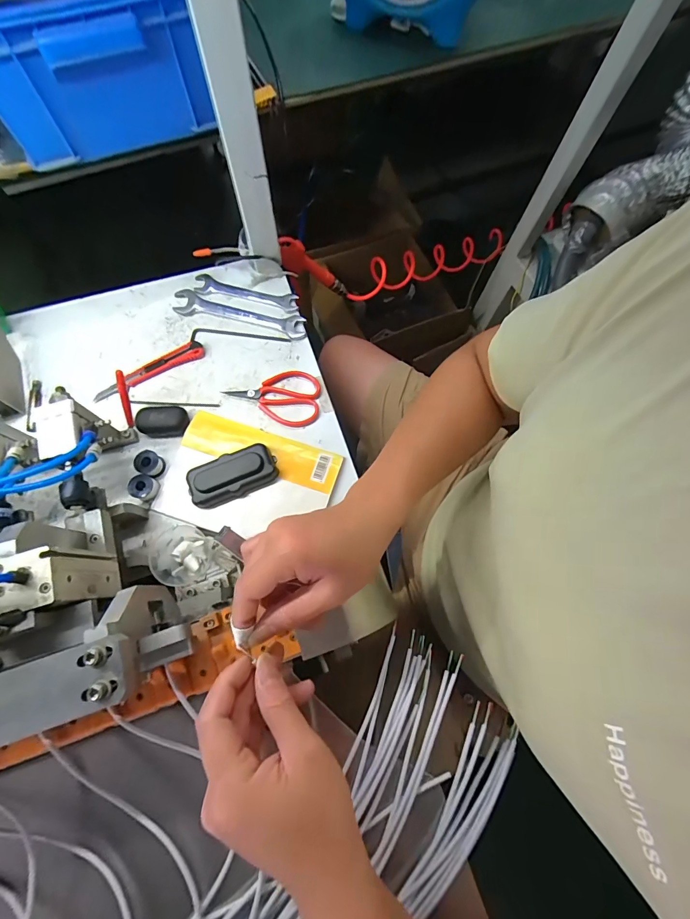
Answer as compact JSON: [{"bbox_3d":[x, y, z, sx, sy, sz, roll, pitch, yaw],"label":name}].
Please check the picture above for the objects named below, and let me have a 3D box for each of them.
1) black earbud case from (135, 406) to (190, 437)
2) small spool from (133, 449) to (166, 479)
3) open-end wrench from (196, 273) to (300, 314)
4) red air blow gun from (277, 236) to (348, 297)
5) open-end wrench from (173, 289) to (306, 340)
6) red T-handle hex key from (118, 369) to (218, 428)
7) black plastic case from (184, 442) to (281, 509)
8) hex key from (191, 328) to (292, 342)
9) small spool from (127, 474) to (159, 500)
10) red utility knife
[{"bbox_3d":[-0.237,-0.049,0.502,0.062,0.022,0.035,-5,72,-4],"label":"black earbud case"},{"bbox_3d":[-0.247,0.004,0.485,0.027,0.020,0.029,1,72,-2],"label":"small spool"},{"bbox_3d":[-0.147,-0.249,0.580,0.158,0.010,0.031,14,72,3],"label":"open-end wrench"},{"bbox_3d":[-0.052,-0.331,0.681,0.052,0.180,0.025,-29,71,30],"label":"red air blow gun"},{"bbox_3d":[-0.154,-0.213,0.566,0.197,0.010,0.036,14,72,3],"label":"open-end wrench"},{"bbox_3d":[-0.235,-0.072,0.491,0.125,0.058,0.054,4,72,-1],"label":"red T-handle hex key"},{"bbox_3d":[-0.139,0.020,0.481,0.106,0.030,0.054,-18,73,-8],"label":"black plastic case"},{"bbox_3d":[-0.150,-0.177,0.557,0.143,0.004,0.024,4,72,-1],"label":"hex key"},{"bbox_3d":[-0.249,0.034,0.477,0.029,0.020,0.029,1,72,-2],"label":"small spool"},{"bbox_3d":[-0.271,-0.124,0.534,0.155,0.013,0.027,-28,75,-11],"label":"red utility knife"}]

